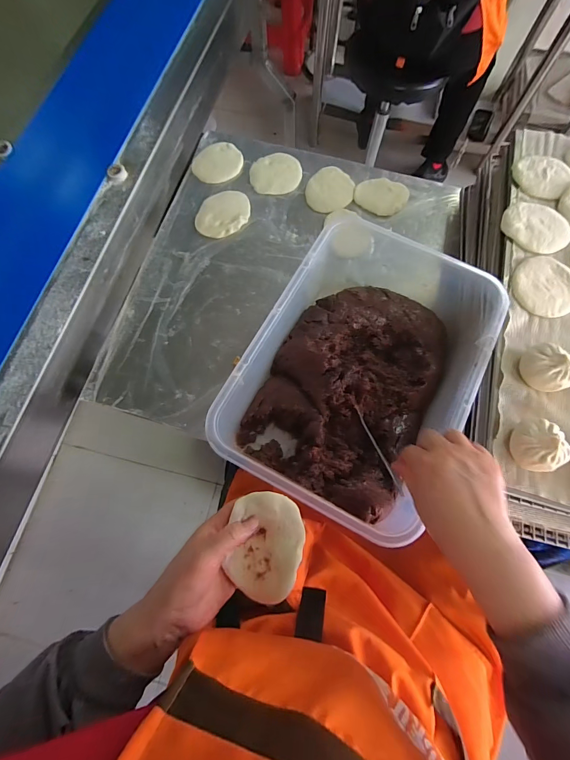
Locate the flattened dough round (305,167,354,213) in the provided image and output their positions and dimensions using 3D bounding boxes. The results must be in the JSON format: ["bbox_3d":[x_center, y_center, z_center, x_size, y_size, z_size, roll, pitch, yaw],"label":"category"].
[{"bbox_3d":[0.086,-0.367,0.650,0.096,0.006,0.090,0,73,0],"label":"flattened dough round"}]

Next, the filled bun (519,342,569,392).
[{"bbox_3d":[0.323,-0.015,0.415,0.055,0.042,0.062,-23,74,-7],"label":"filled bun"}]

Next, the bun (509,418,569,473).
[{"bbox_3d":[0.292,0.075,0.385,0.053,0.040,0.058,0,73,0],"label":"bun"}]

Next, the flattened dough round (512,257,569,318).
[{"bbox_3d":[0.361,-0.128,0.465,0.085,0.004,0.089,0,73,0],"label":"flattened dough round"}]

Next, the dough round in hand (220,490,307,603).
[{"bbox_3d":[-0.019,0.165,0.335,0.072,0.018,0.100,8,84,22],"label":"dough round in hand"}]

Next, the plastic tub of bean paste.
[{"bbox_3d":[0.115,-0.033,0.491,0.268,0.132,0.424,28,75,8],"label":"plastic tub of bean paste"}]

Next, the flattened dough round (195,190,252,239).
[{"bbox_3d":[-0.115,-0.313,0.633,0.093,0.007,0.105,11,73,3],"label":"flattened dough round"}]

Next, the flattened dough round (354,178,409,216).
[{"bbox_3d":[0.185,-0.355,0.645,0.091,0.010,0.081,33,75,9],"label":"flattened dough round"}]

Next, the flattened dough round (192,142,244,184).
[{"bbox_3d":[-0.133,-0.431,0.666,0.096,0.008,0.095,1,73,0],"label":"flattened dough round"}]

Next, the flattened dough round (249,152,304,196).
[{"bbox_3d":[-0.018,-0.404,0.660,0.097,0.010,0.091,0,73,0],"label":"flattened dough round"}]

